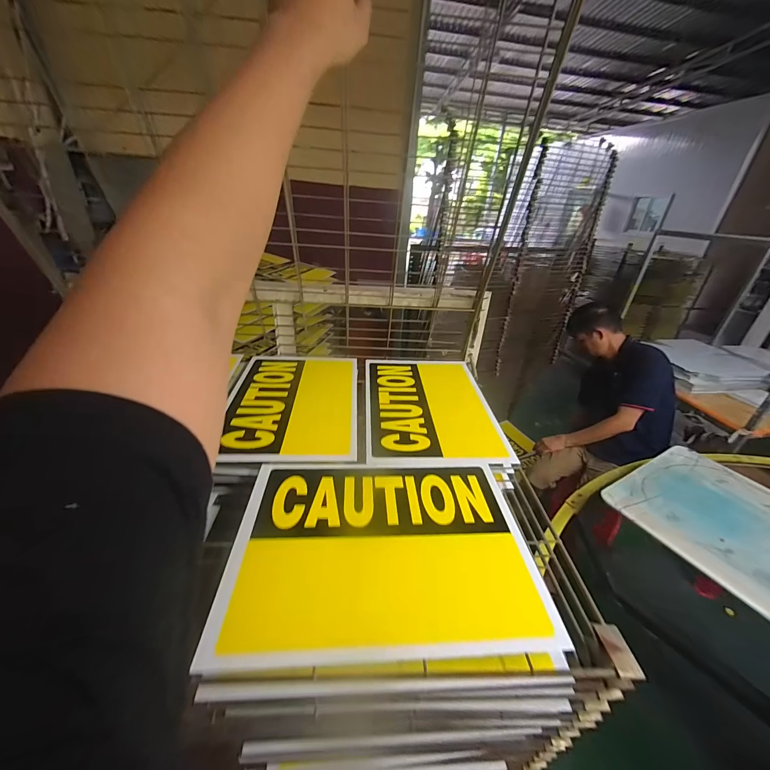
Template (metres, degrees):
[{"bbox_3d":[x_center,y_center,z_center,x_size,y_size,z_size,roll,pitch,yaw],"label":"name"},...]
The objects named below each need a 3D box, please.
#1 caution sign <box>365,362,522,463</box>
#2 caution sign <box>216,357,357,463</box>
[{"bbox_3d":[0.090,0.034,0.677,0.254,0.009,0.357,1,33,-4],"label":"caution sign"},{"bbox_3d":[-0.178,0.025,0.655,0.240,0.012,0.354,1,33,-8],"label":"caution sign"}]

